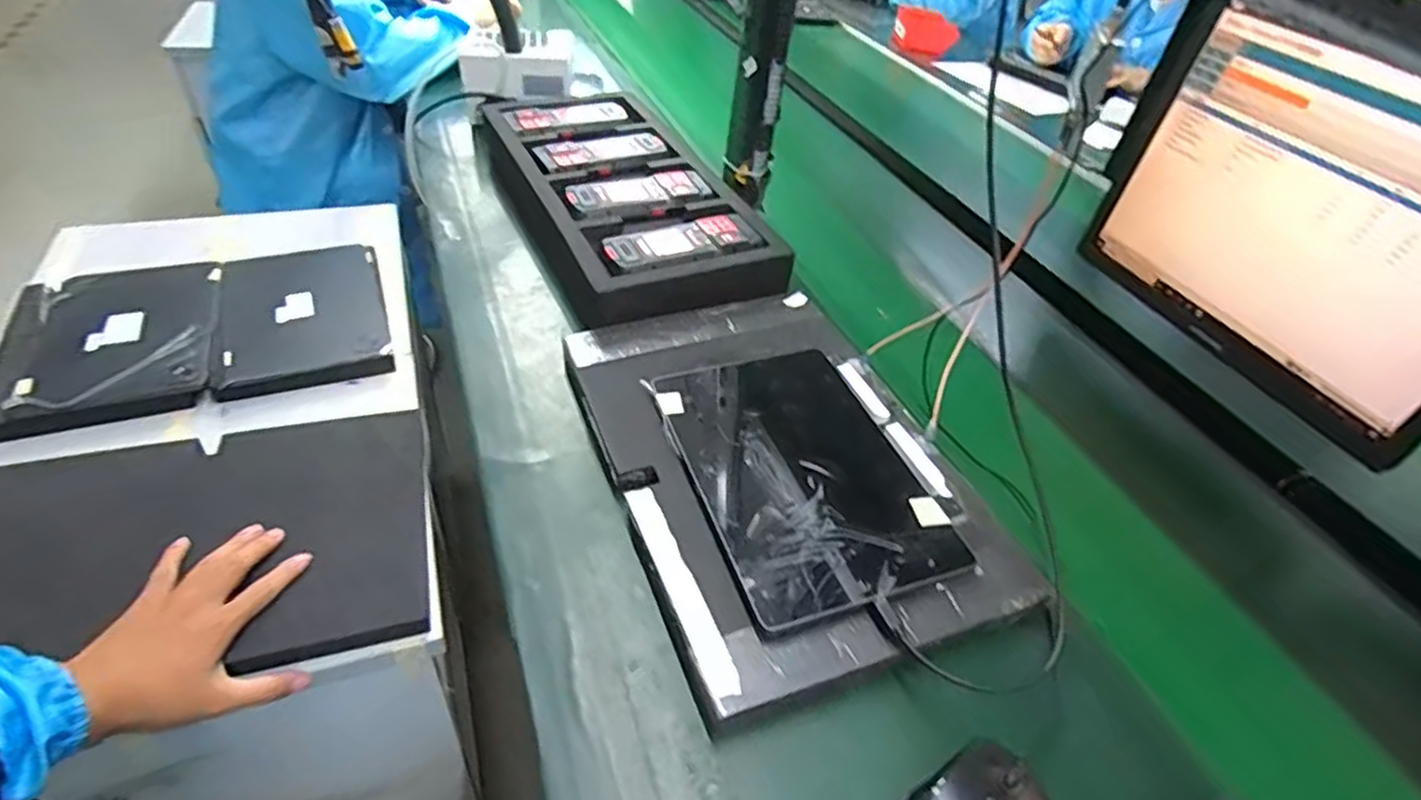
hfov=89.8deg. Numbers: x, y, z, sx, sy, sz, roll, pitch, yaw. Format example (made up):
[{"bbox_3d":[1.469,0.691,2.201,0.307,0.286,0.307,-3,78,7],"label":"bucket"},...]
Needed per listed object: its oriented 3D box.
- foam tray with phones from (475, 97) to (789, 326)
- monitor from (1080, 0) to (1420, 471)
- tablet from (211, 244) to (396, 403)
[{"bbox_3d":[-0.122,-0.256,0.865,0.234,0.068,0.497,-14,46,-22],"label":"foam tray with phones"},{"bbox_3d":[0.519,-0.168,0.626,0.045,0.286,0.365,-14,48,-19],"label":"monitor"},{"bbox_3d":[-0.486,-0.114,0.858,0.177,0.035,0.247,-14,46,-20],"label":"tablet"}]

